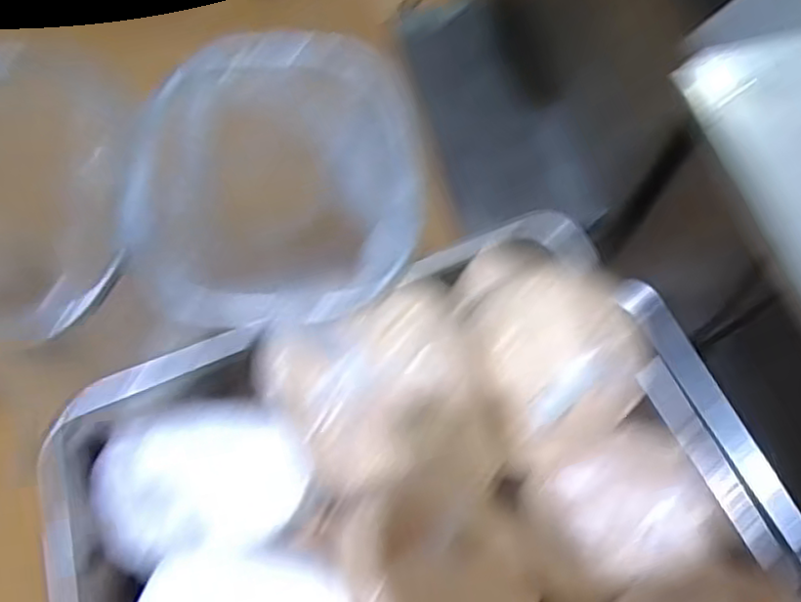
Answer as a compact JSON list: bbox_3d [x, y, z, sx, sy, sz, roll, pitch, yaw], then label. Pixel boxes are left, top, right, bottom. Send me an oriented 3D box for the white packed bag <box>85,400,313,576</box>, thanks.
[{"bbox_3d":[-0.248,0.229,0.839,0.242,0.100,0.176,-14,86,-13],"label":"white packed bag"}]

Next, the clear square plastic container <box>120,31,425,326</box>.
[{"bbox_3d":[-0.134,-0.126,0.783,0.301,0.165,0.331,-1,67,0],"label":"clear square plastic container"}]

